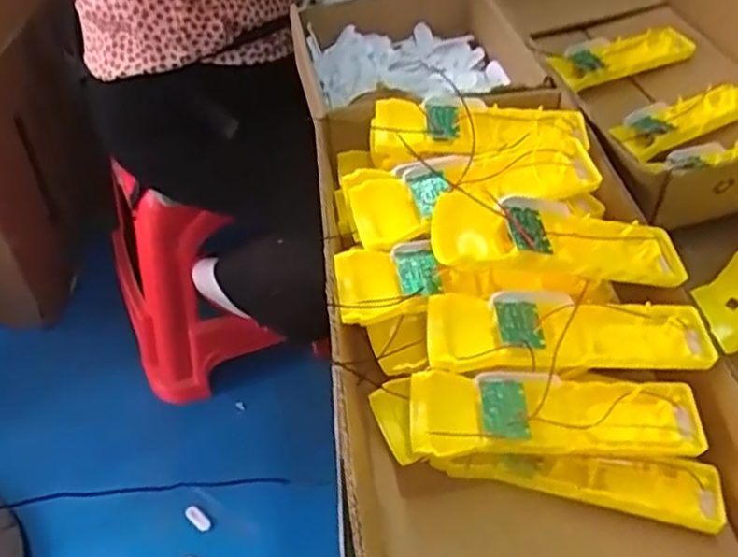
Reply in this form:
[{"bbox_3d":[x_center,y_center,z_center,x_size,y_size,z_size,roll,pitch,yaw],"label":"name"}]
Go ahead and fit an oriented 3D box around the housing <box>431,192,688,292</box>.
[{"bbox_3d":[0.119,-0.024,0.441,0.162,0.043,0.051,-5,47,-8],"label":"housing"}]

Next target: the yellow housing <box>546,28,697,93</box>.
[{"bbox_3d":[0.242,-0.214,0.690,0.135,0.033,0.048,-16,50,-17],"label":"yellow housing"}]

